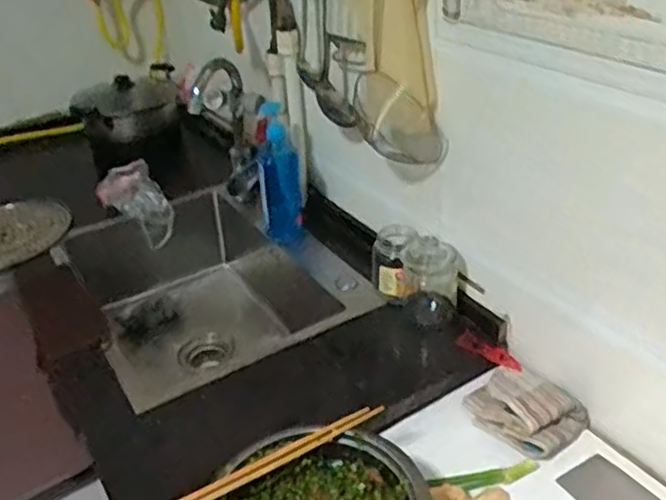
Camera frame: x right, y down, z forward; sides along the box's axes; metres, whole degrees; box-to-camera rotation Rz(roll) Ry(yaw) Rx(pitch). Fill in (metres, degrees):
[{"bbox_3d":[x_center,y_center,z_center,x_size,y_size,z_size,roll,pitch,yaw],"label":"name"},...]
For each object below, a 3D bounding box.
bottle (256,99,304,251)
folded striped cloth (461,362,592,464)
[{"bbox_3d":[-0.101,-0.144,1.322,0.074,0.264,0.047,-6,6,0],"label":"bottle"},{"bbox_3d":[0.263,0.218,0.968,0.108,0.055,0.153,-25,37,-28],"label":"folded striped cloth"}]

